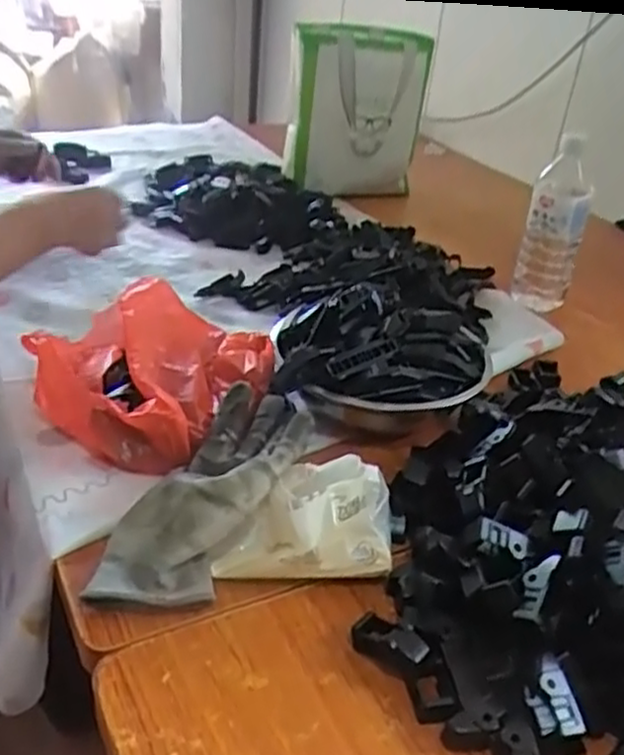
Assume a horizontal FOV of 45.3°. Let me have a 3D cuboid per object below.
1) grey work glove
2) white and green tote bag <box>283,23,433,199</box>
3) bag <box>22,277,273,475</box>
[{"bbox_3d":[-0.074,0.085,0.563,0.091,0.060,0.222,18,35,19],"label":"grey work glove"},{"bbox_3d":[0.073,-0.421,1.188,0.209,0.265,0.090,0,48,-9],"label":"white and green tote bag"},{"bbox_3d":[-0.149,-0.011,0.681,0.214,0.086,0.172,24,37,27],"label":"bag"}]

